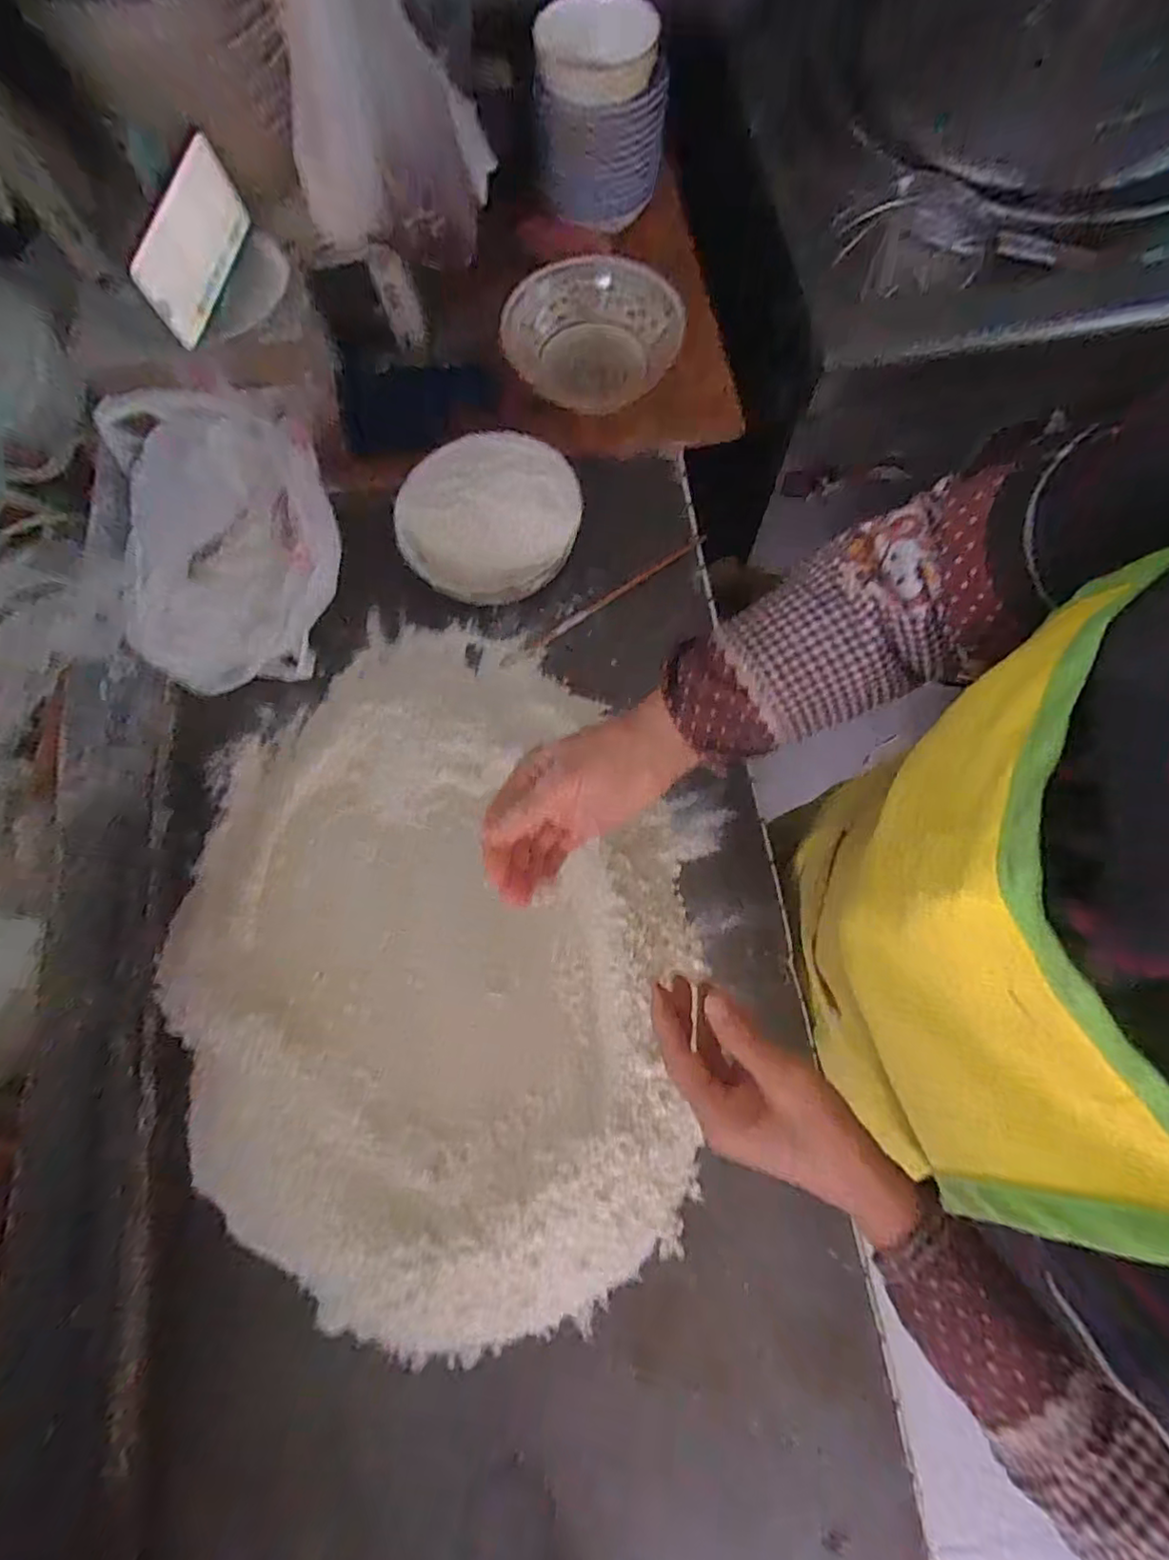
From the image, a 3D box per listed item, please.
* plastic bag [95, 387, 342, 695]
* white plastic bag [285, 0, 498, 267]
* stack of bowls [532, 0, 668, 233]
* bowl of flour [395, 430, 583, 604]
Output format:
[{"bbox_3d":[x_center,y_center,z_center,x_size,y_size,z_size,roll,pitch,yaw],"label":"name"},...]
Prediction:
[{"bbox_3d":[-0.348,-0.233,0.612,0.197,0.124,0.256,-17,74,-3],"label":"plastic bag"},{"bbox_3d":[-0.168,-0.568,0.490,0.109,0.266,0.163,14,75,6],"label":"white plastic bag"},{"bbox_3d":[0.019,-0.742,0.682,0.138,0.155,0.149,-1,74,2],"label":"stack of bowls"},{"bbox_3d":[-0.096,-0.268,0.646,0.178,0.092,0.183,26,76,9],"label":"bowl of flour"}]

